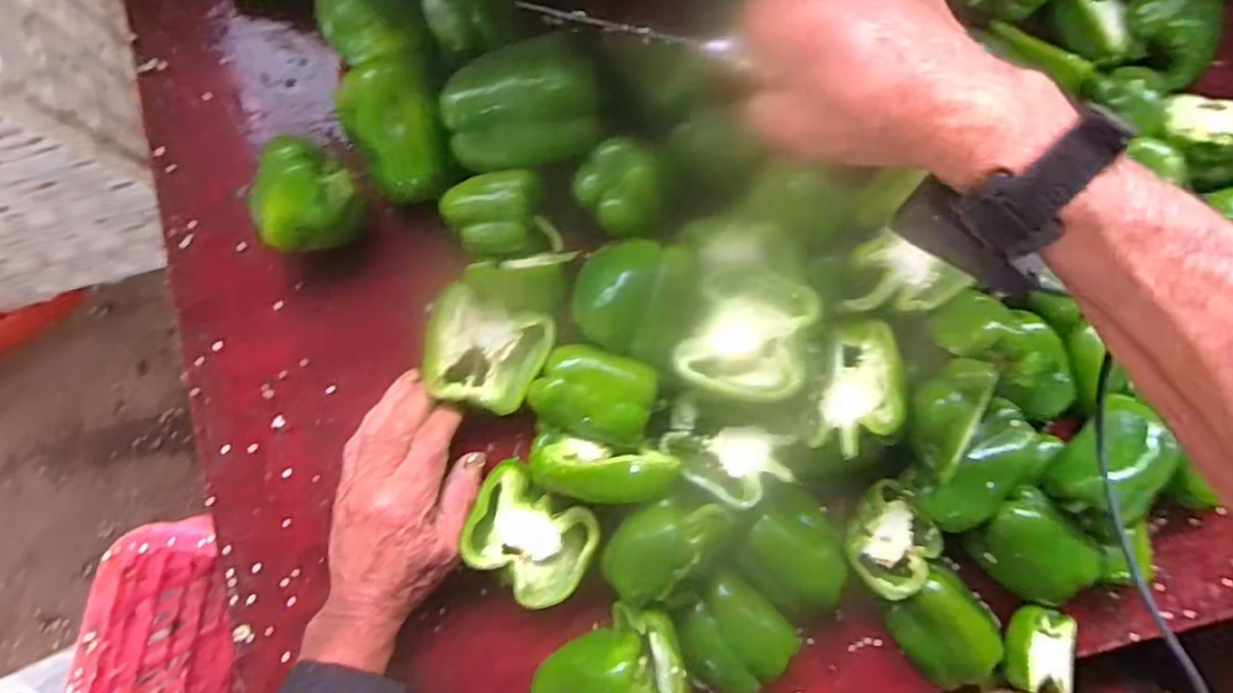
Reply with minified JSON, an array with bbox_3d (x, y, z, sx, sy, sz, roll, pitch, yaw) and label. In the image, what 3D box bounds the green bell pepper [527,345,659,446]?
[{"bbox_3d":[-0.016,0.032,0.452,0.079,0.033,0.057,14,85,-1],"label":"green bell pepper"}]

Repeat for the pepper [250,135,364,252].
[{"bbox_3d":[-0.215,-0.100,0.483,0.068,0.063,0.076,25,85,0],"label":"pepper"}]

